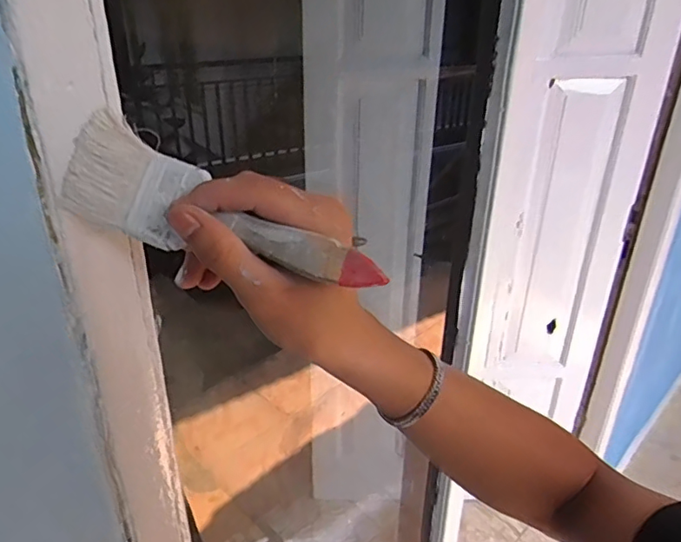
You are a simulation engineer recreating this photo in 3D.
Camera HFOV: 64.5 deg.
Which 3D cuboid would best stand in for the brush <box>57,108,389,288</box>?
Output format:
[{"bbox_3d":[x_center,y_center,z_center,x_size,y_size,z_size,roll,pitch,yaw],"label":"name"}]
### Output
[{"bbox_3d":[-0.062,-0.028,0.285,0.177,0.055,0.018,23,-1,10],"label":"brush"}]

